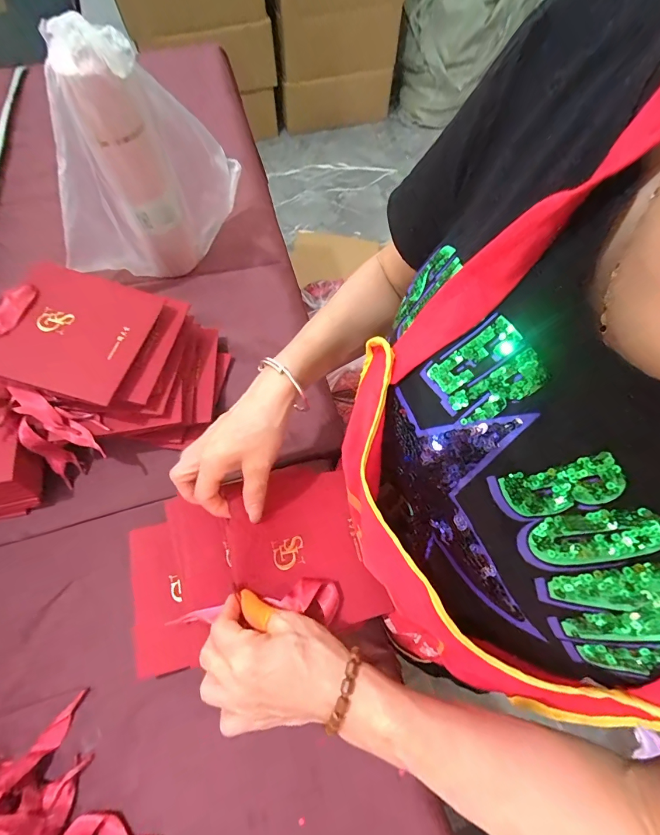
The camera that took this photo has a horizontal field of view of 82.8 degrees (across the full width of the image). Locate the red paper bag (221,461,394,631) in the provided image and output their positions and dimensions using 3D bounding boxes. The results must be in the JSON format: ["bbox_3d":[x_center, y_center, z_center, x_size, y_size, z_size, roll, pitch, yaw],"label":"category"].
[{"bbox_3d":[-0.025,0.120,0.348,0.123,0.024,0.154,-13,72,-25],"label":"red paper bag"}]

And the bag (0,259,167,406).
[{"bbox_3d":[-0.264,-0.094,0.384,0.137,0.011,0.142,19,62,-8],"label":"bag"}]

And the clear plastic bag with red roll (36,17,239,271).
[{"bbox_3d":[-0.218,-0.282,0.442,0.241,0.259,0.095,-27,70,-11],"label":"clear plastic bag with red roll"}]

